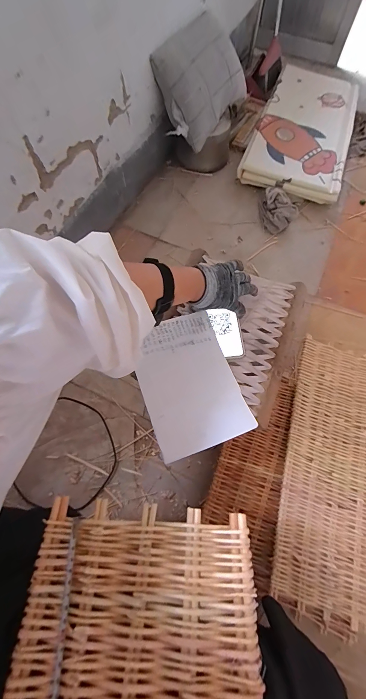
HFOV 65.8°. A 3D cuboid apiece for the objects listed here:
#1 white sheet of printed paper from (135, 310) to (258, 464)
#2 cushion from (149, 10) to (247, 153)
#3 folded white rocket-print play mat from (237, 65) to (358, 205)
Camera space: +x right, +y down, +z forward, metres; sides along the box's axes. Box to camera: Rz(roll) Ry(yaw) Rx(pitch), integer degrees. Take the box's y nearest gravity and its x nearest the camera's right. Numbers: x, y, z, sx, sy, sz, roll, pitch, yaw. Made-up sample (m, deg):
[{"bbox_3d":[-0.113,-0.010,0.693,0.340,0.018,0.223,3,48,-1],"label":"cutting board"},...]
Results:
[{"bbox_3d":[0.008,0.056,0.511,0.163,0.029,0.237,-17,69,-10],"label":"white sheet of printed paper"},{"bbox_3d":[0.069,-0.949,1.014,0.396,0.308,0.107,-46,42,-12],"label":"cushion"},{"bbox_3d":[0.503,-0.925,1.180,0.368,0.071,0.757,19,67,5],"label":"folded white rocket-print play mat"}]

